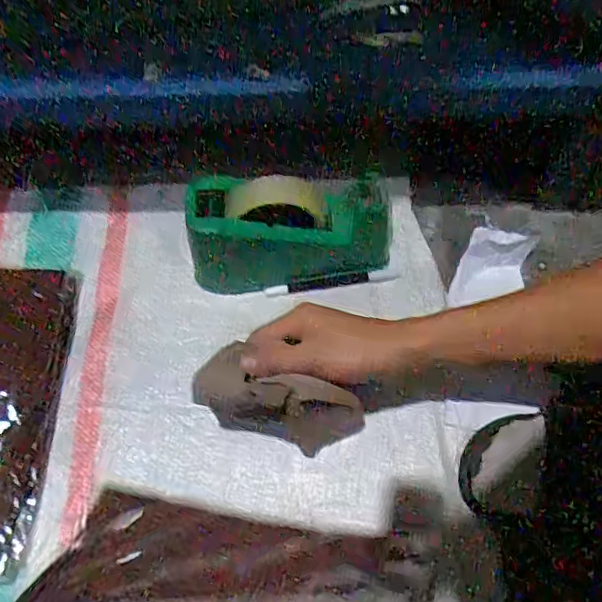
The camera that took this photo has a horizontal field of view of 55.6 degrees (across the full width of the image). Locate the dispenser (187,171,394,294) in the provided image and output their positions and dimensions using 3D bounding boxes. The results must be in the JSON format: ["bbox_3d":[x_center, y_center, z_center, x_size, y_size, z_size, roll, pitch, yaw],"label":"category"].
[{"bbox_3d":[-0.009,-0.066,0.551,0.191,0.108,0.063,-6,64,-6],"label":"dispenser"}]

